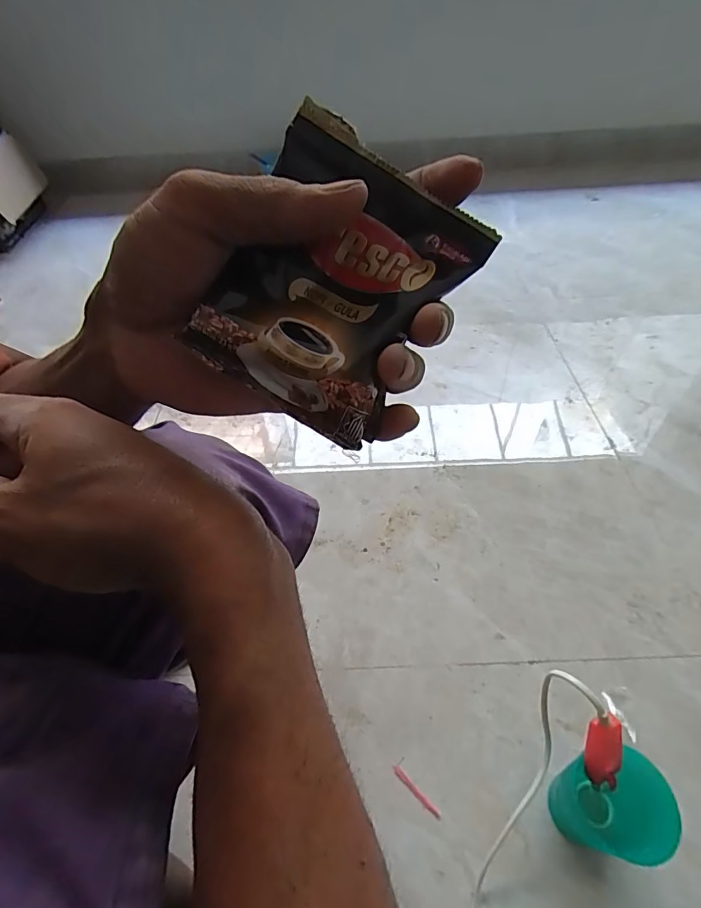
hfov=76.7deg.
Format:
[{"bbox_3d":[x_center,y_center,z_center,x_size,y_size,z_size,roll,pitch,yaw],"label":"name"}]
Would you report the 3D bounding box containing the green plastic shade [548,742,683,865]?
[{"bbox_3d":[0.228,0.317,0.398,0.072,0.113,0.070,-4,48,0],"label":"green plastic shade"}]

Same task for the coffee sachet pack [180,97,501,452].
[{"bbox_3d":[-0.008,-0.063,0.166,0.082,0.014,0.096,34,96,5],"label":"coffee sachet pack"}]

